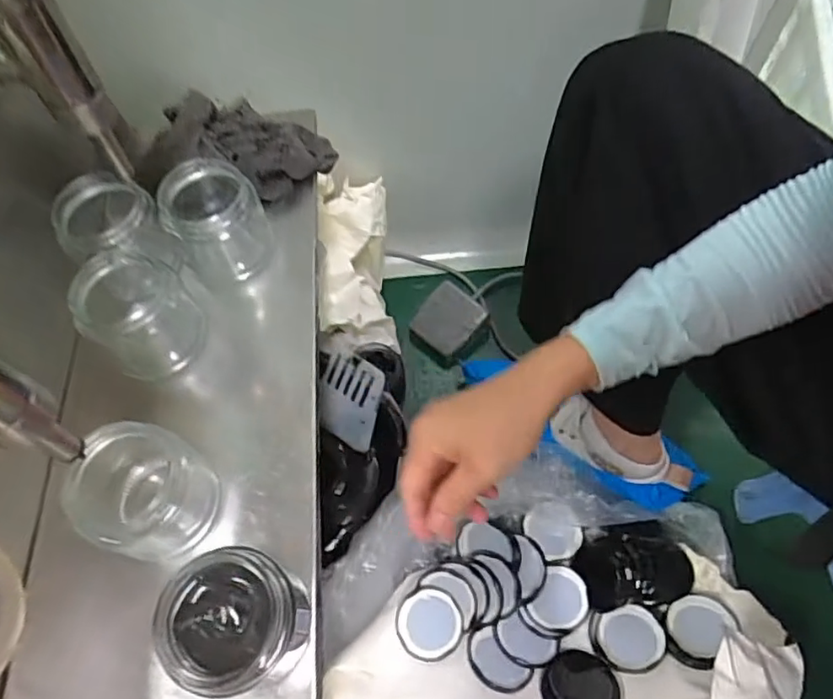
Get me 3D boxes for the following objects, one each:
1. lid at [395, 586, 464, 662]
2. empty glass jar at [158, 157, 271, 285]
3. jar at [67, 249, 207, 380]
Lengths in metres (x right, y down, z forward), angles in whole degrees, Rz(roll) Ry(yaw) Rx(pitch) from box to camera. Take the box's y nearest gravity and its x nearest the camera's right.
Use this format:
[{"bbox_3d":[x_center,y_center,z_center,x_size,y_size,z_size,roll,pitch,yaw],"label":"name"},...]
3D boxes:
[{"bbox_3d":[0.013,0.271,0.598,0.064,0.007,0.064,5,63,5],"label":"lid"},{"bbox_3d":[-0.147,-0.094,0.445,0.063,0.084,0.062,-1,63,2],"label":"empty glass jar"},{"bbox_3d":[-0.189,-0.027,0.408,0.065,0.082,0.070,-1,63,2],"label":"jar"}]

